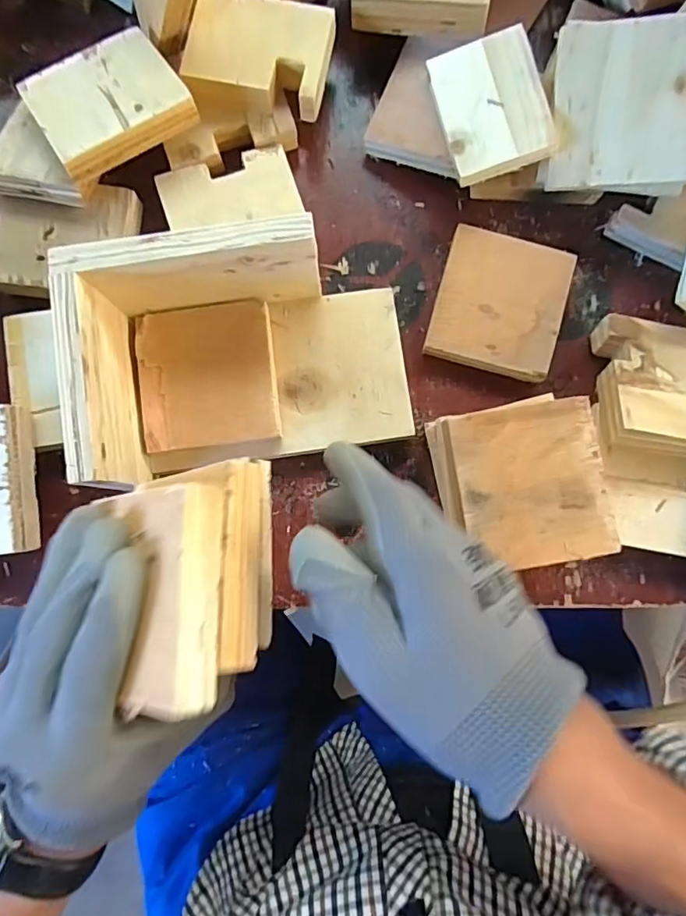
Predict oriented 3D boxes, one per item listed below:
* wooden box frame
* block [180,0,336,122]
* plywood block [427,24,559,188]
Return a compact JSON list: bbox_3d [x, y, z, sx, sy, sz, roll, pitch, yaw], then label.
[{"bbox_3d":[-0.081,-0.055,0.313,0.139,0.076,0.132,-5,85,-2],"label":"wooden box frame"},{"bbox_3d":[-0.056,-0.270,0.355,0.093,0.027,0.070,7,85,-1],"label":"block"},{"bbox_3d":[0.097,-0.229,0.344,0.064,0.006,0.091,-15,83,11],"label":"plywood block"}]

